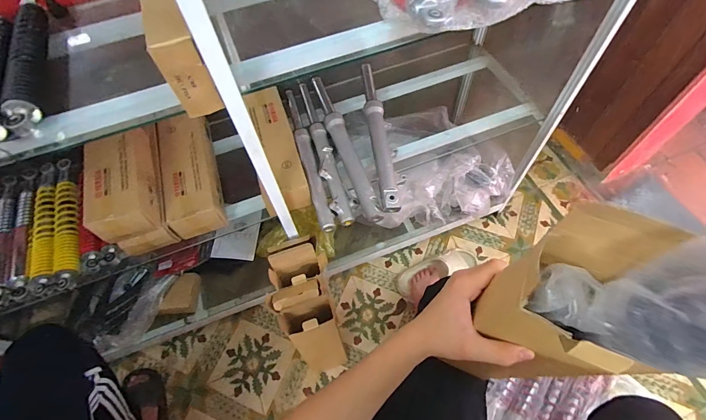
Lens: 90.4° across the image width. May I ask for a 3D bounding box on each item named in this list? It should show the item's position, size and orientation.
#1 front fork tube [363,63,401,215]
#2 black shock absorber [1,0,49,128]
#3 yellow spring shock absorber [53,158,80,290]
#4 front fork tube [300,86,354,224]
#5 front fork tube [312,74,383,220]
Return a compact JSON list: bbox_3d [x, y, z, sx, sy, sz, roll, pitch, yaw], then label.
[{"bbox_3d":[0.063,-0.207,0.907,0.047,0.047,0.462,-6,60,0],"label":"front fork tube"},{"bbox_3d":[-0.516,-0.240,0.553,0.040,0.044,0.309,-20,61,-8],"label":"black shock absorber"},{"bbox_3d":[-0.673,0.022,0.823,0.052,0.037,0.336,-20,61,-8],"label":"yellow spring shock absorber"},{"bbox_3d":[-0.077,-0.157,0.884,0.045,0.040,0.437,-15,60,-5],"label":"front fork tube"},{"bbox_3d":[-0.025,-0.171,0.897,0.057,0.046,0.466,-17,61,-6],"label":"front fork tube"}]

